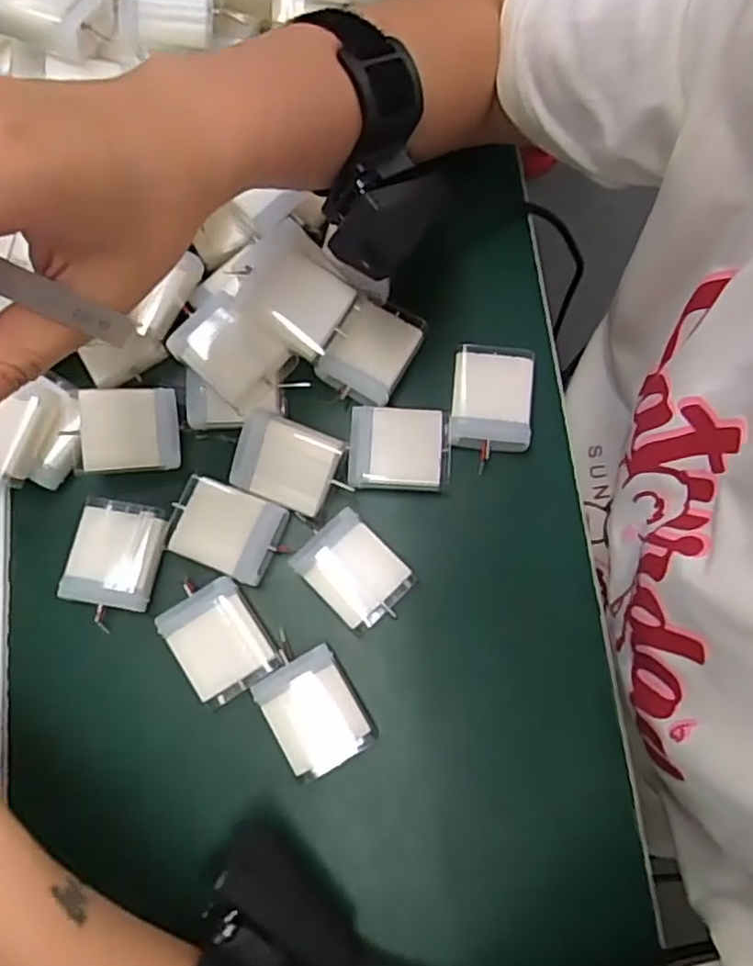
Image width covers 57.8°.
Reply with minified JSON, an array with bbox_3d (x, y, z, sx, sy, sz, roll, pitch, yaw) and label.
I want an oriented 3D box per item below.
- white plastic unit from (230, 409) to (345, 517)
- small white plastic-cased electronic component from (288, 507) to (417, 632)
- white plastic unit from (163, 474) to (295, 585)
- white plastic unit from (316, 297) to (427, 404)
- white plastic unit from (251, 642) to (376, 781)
[{"bbox_3d":[-0.046,-0.010,0.341,0.051,0.012,0.041,24,109,7],"label":"white plastic unit"},{"bbox_3d":[-0.011,0.043,0.335,0.051,0.013,0.039,44,81,10],"label":"small white plastic-cased electronic component"},{"bbox_3d":[-0.075,0.023,0.341,0.054,0.008,0.041,22,78,6],"label":"white plastic unit"},{"bbox_3d":[-0.002,-0.071,0.353,0.038,0.010,0.054,29,79,7],"label":"white plastic unit"},{"bbox_3d":[-0.029,0.108,0.325,0.041,0.019,0.052,-31,79,-6],"label":"white plastic unit"}]

